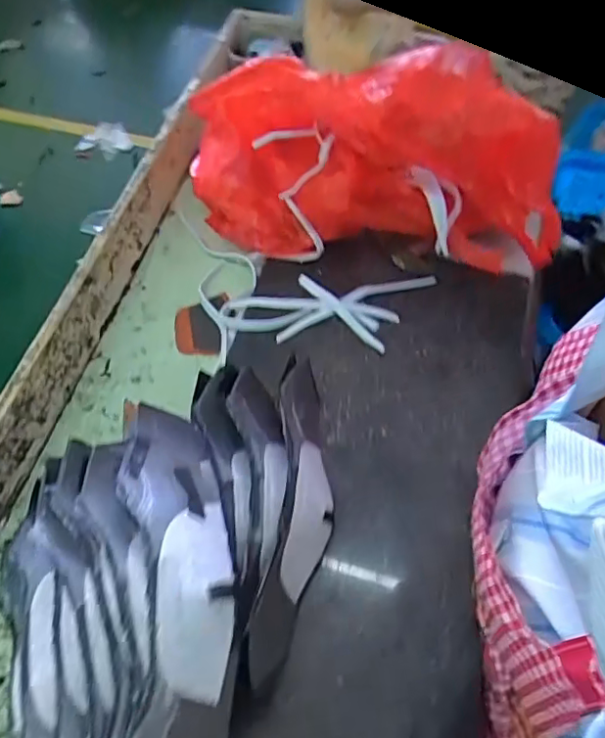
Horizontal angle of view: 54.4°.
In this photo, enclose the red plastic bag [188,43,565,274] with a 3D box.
[{"bbox_3d":[0.085,-0.247,0.690,0.424,0.187,0.151,8,62,6],"label":"red plastic bag"}]

